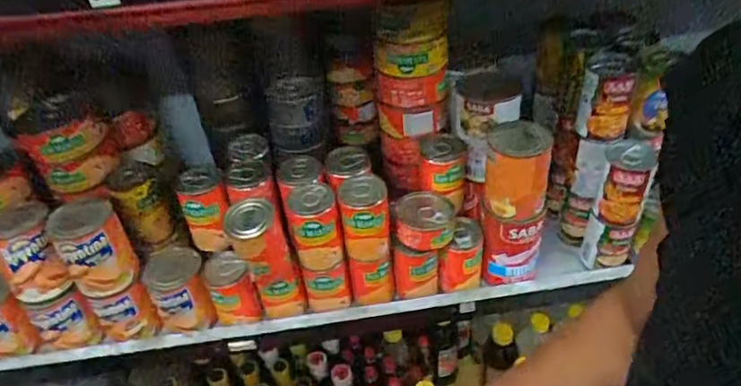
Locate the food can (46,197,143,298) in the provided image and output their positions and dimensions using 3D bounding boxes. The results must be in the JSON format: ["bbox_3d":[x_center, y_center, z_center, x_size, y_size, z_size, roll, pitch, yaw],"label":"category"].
[{"bbox_3d":[-0.296,0.058,0.592,0.064,0.088,0.064,-4,37,3],"label":"food can"}]

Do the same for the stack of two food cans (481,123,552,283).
[{"bbox_3d":[0.162,0.014,0.625,0.065,0.178,0.076,5,38,14],"label":"stack of two food cans"}]

